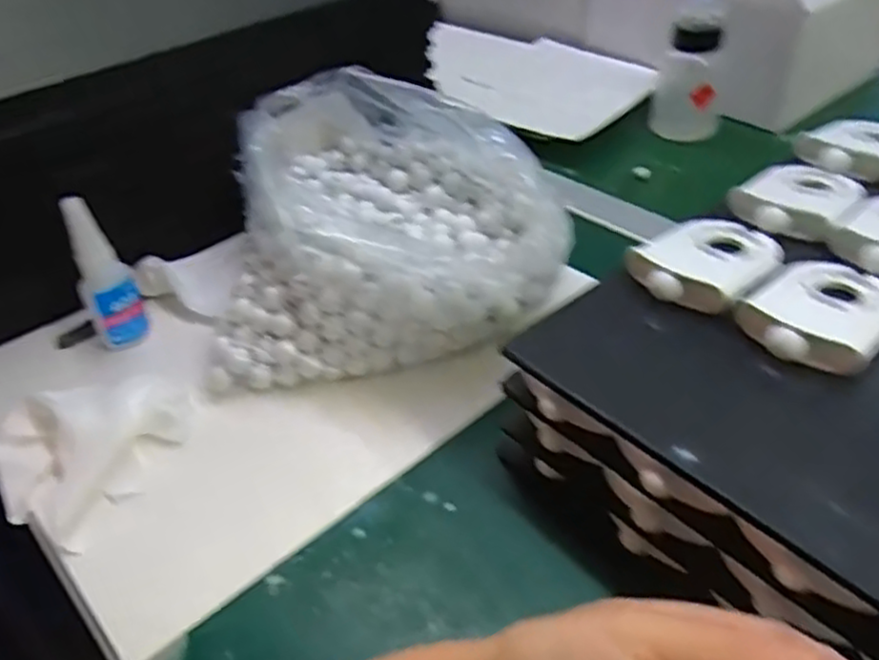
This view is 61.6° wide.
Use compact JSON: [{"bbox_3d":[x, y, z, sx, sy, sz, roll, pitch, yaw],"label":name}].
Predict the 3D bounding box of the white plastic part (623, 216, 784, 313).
[{"bbox_3d":[0.147,-0.039,0.394,0.057,0.017,0.087,31,49,34],"label":"white plastic part"}]

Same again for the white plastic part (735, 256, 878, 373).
[{"bbox_3d":[0.190,-0.012,0.361,0.061,0.015,0.087,31,49,34],"label":"white plastic part"}]

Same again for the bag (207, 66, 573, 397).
[{"bbox_3d":[-0.035,-0.080,0.508,0.217,0.113,0.226,-2,39,1],"label":"bag"}]

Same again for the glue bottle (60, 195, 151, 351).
[{"bbox_3d":[-0.221,-0.041,0.480,0.034,0.107,0.034,-22,43,-23],"label":"glue bottle"}]

